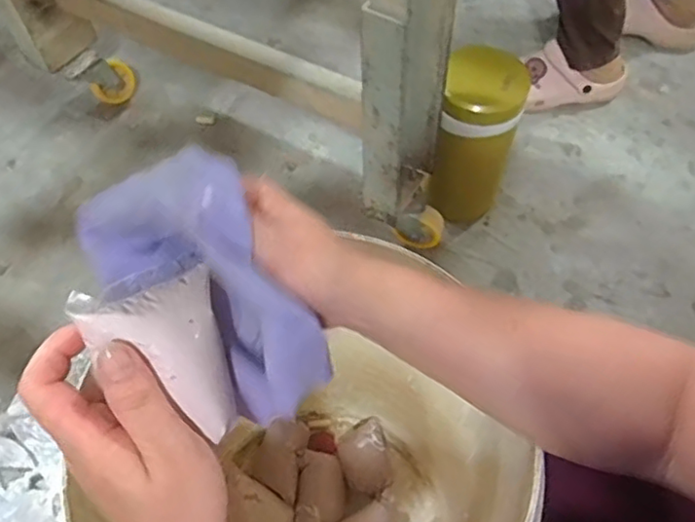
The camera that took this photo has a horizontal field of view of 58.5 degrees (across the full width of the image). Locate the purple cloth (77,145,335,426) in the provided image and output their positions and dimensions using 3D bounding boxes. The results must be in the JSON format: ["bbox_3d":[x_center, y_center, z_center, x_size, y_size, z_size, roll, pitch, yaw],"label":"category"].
[{"bbox_3d":[-0.067,0.009,0.306,0.122,0.111,0.067,28,61,17],"label":"purple cloth"}]

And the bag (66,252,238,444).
[{"bbox_3d":[-0.091,0.054,0.299,0.060,0.035,0.084,-20,97,-43],"label":"bag"}]

